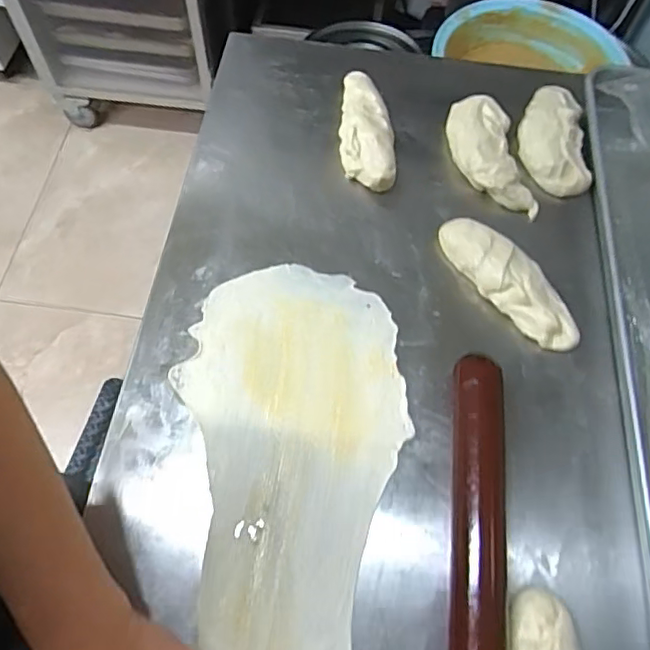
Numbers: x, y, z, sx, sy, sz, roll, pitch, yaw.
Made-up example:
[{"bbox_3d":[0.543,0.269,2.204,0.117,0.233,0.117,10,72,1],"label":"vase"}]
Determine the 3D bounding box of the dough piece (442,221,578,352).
[{"bbox_3d":[0.167,-0.042,0.520,0.049,0.032,0.154,-31,67,-17],"label":"dough piece"}]

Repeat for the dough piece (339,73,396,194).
[{"bbox_3d":[0.043,-0.208,0.602,0.054,0.033,0.156,0,62,-1],"label":"dough piece"}]

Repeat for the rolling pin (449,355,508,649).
[{"bbox_3d":[0.114,0.177,0.403,0.043,0.040,0.316,5,62,1],"label":"rolling pin"}]

